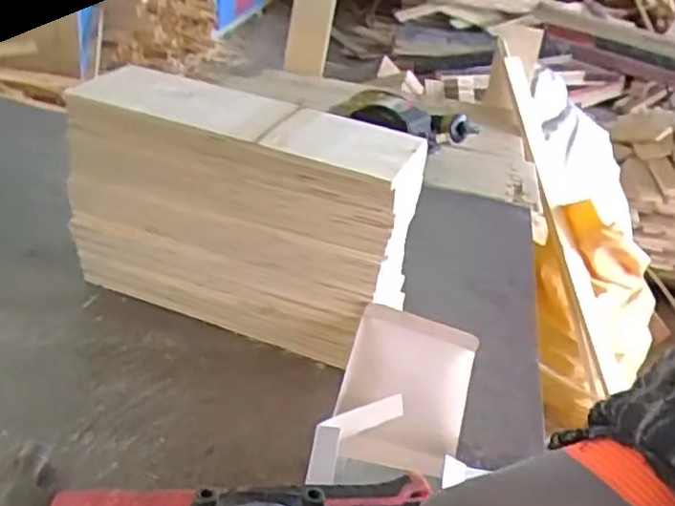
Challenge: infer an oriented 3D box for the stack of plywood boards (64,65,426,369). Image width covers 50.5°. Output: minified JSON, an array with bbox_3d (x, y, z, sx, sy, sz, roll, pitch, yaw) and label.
[{"bbox_3d":[-0.104,-0.046,0.773,0.352,0.222,0.131,18,33,15],"label":"stack of plywood boards"}]

